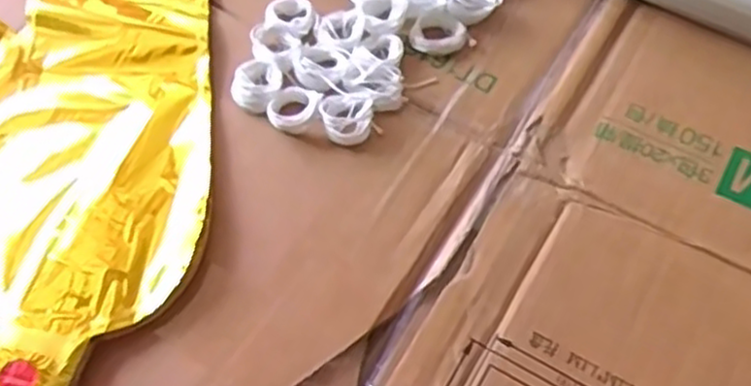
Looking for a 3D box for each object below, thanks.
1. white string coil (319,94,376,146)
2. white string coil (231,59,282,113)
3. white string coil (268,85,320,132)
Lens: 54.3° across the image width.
[{"bbox_3d":[-0.014,-0.039,0.381,0.027,0.015,0.027,-1,58,1],"label":"white string coil"},{"bbox_3d":[-0.062,-0.058,0.388,0.026,0.008,0.031,19,61,13],"label":"white string coil"},{"bbox_3d":[-0.042,-0.043,0.386,0.026,0.012,0.024,-1,58,1],"label":"white string coil"}]

